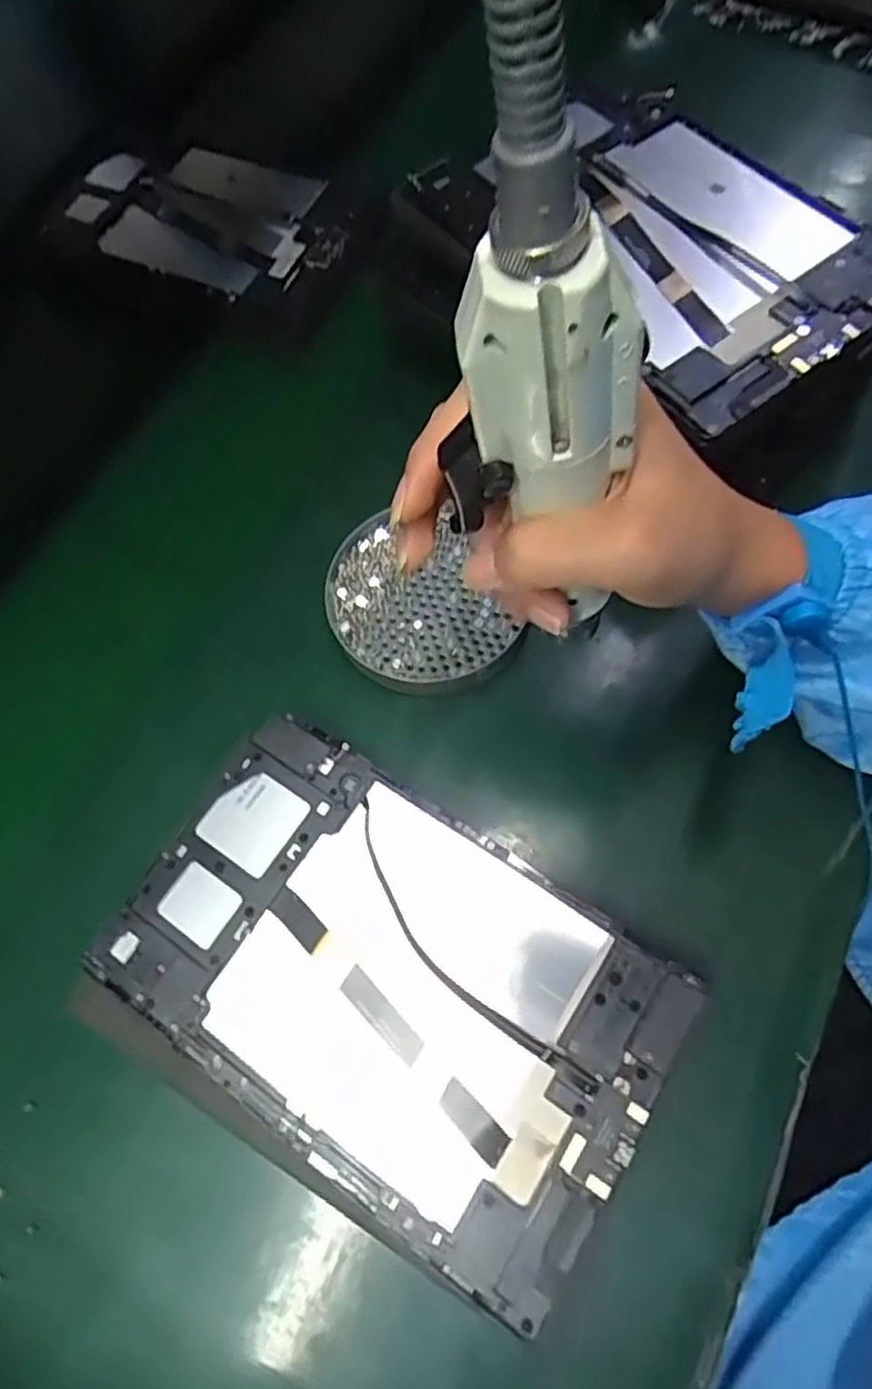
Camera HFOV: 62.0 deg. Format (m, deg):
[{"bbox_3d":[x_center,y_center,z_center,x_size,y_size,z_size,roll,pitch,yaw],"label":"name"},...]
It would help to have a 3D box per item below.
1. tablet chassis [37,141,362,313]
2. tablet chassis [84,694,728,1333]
[{"bbox_3d":[-0.176,-0.360,0.540,0.233,0.021,0.126,26,71,11],"label":"tablet chassis"},{"bbox_3d":[-0.022,0.125,0.325,0.237,0.009,0.148,31,74,16],"label":"tablet chassis"}]

